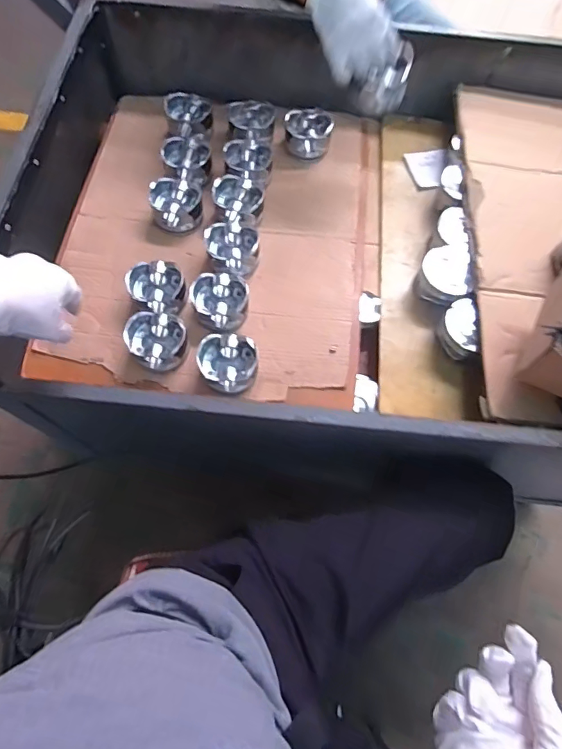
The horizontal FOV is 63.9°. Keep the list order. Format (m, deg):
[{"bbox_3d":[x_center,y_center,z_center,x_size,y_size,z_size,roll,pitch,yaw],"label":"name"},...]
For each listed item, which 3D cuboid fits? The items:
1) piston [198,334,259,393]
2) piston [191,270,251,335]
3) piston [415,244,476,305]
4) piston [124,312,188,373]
[{"bbox_3d":[-0.076,-0.012,0.669,0.084,0.058,0.079,1,68,-2],"label":"piston"},{"bbox_3d":[-0.092,-0.109,0.707,0.086,0.062,0.082,1,68,-2],"label":"piston"},{"bbox_3d":[0.260,-0.156,0.721,0.074,0.067,0.085,6,68,1],"label":"piston"},{"bbox_3d":[-0.183,-0.049,0.678,0.079,0.053,0.082,1,68,-2],"label":"piston"}]

